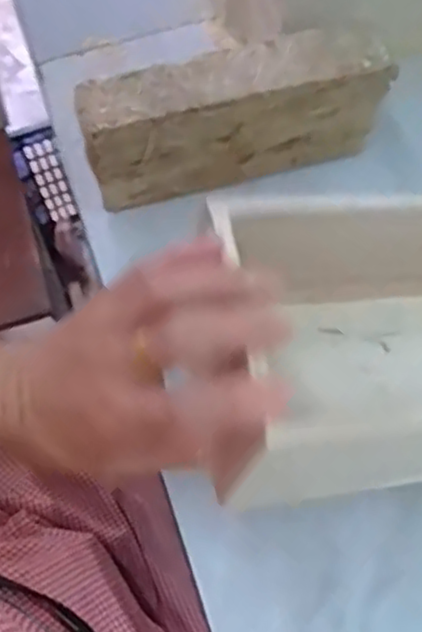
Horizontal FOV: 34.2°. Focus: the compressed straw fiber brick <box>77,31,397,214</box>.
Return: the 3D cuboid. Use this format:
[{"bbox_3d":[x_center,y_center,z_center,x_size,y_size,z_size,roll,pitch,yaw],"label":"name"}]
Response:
[{"bbox_3d":[0.017,-0.135,0.485,0.207,0.102,0.047,-16,69,-6],"label":"compressed straw fiber brick"}]

